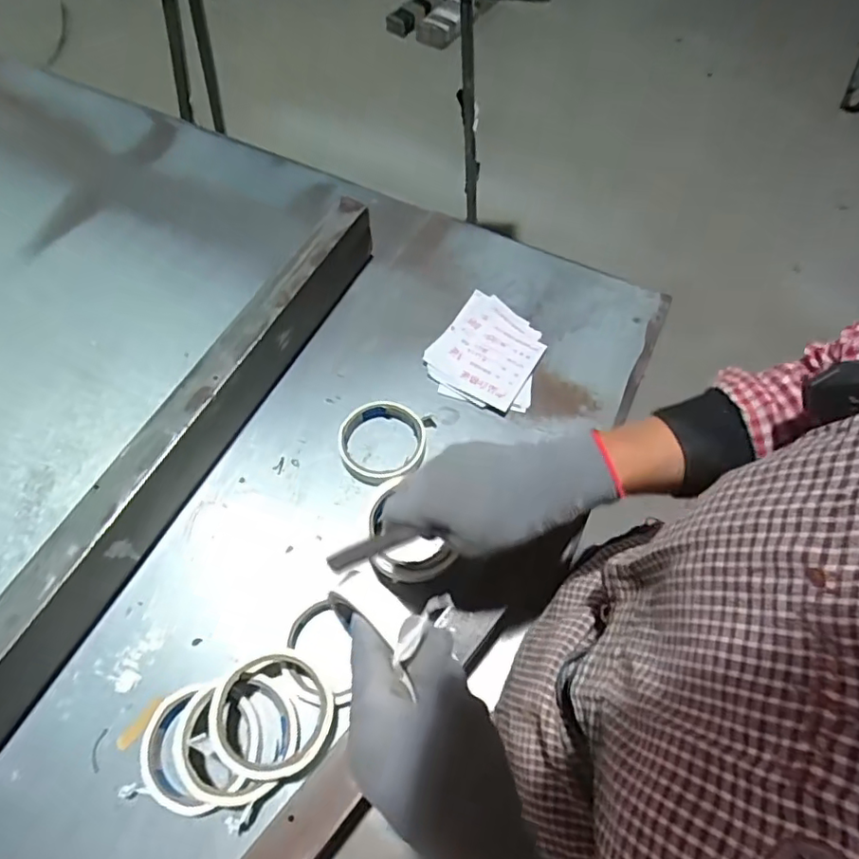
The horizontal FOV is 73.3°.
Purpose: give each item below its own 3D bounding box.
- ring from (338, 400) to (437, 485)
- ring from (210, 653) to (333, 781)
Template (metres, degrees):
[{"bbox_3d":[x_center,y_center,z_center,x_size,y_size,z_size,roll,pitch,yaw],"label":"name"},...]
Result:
[{"bbox_3d":[-0.048,0.012,0.604,0.090,0.024,0.091,1,64,-2],"label":"ring"},{"bbox_3d":[-0.125,0.225,0.458,0.093,0.016,0.090,12,55,-17],"label":"ring"}]

